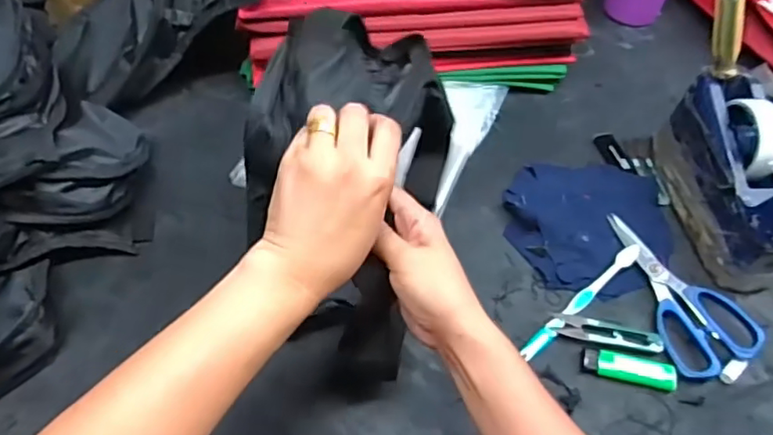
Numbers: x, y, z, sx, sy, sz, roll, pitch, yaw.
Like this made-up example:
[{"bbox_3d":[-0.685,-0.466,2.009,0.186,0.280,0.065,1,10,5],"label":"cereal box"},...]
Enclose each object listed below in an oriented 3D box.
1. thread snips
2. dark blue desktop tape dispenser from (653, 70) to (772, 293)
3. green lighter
[{"bbox_3d":[0.204,0.106,0.531,0.095,0.007,0.026,10,55,2],"label":"thread snips"},{"bbox_3d":[0.347,-0.041,0.582,0.066,0.105,0.198,2,55,-4],"label":"dark blue desktop tape dispenser"},{"bbox_3d":[0.215,0.134,0.510,0.077,0.016,0.023,13,55,4],"label":"green lighter"}]

